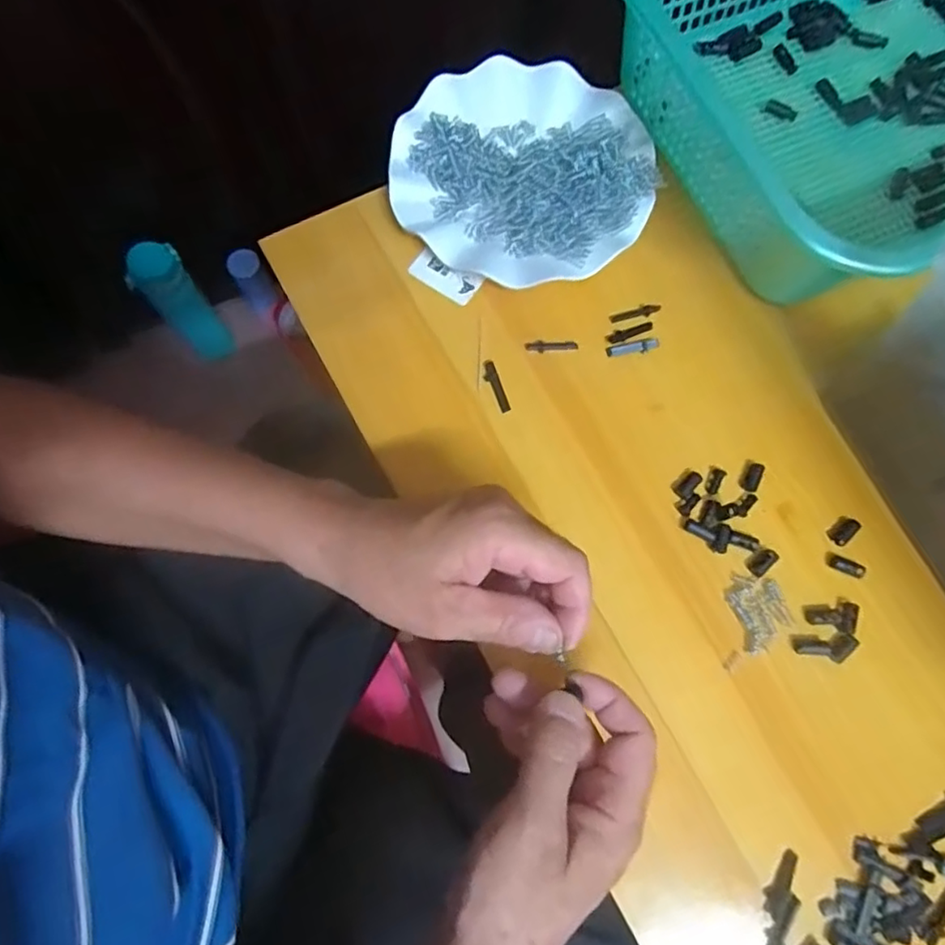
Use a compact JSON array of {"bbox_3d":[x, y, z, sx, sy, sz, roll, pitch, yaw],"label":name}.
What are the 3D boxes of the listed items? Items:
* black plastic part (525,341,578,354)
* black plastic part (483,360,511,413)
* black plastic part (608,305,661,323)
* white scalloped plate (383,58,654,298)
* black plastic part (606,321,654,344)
[{"bbox_3d":[0.055,-0.087,0.419,0.036,0.004,0.008,-1,76,-2],"label":"black plastic part"},{"bbox_3d":[0.016,-0.057,0.408,0.010,0.004,0.037,-19,77,-6],"label":"black plastic part"},{"bbox_3d":[0.114,-0.112,0.426,0.038,0.004,0.008,-12,76,-5],"label":"black plastic part"},{"bbox_3d":[0.035,-0.214,0.438,0.177,0.021,0.176,0,76,-2],"label":"white scalloped plate"},{"bbox_3d":[0.110,-0.098,0.421,0.035,0.004,0.008,-20,77,-7],"label":"black plastic part"}]

